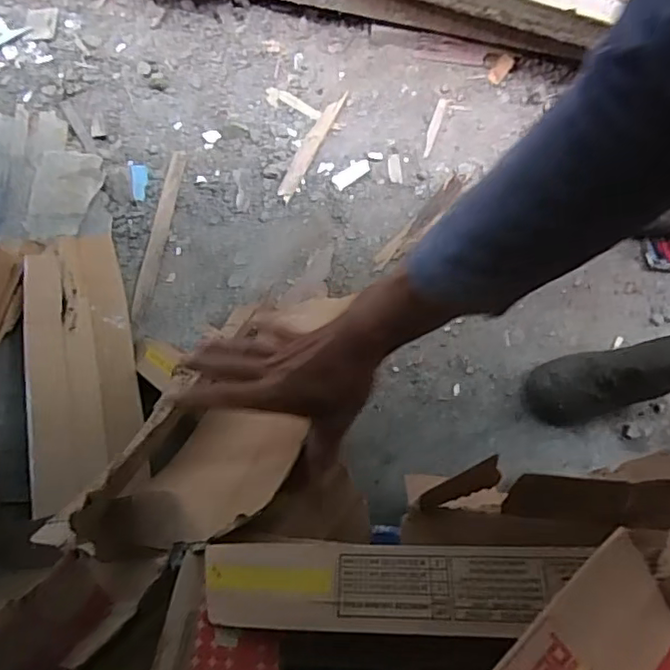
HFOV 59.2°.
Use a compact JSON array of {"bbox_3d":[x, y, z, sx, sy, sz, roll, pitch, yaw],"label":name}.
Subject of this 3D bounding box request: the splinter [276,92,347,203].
[{"bbox_3d":[-0.039,-0.331,1.028,0.028,0.009,0.219,27,78,5],"label":"splinter"}]

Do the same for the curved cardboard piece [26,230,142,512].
[{"bbox_3d":[-0.369,0.048,0.858,0.156,0.060,0.463,1,57,-23],"label":"curved cardboard piece"}]

